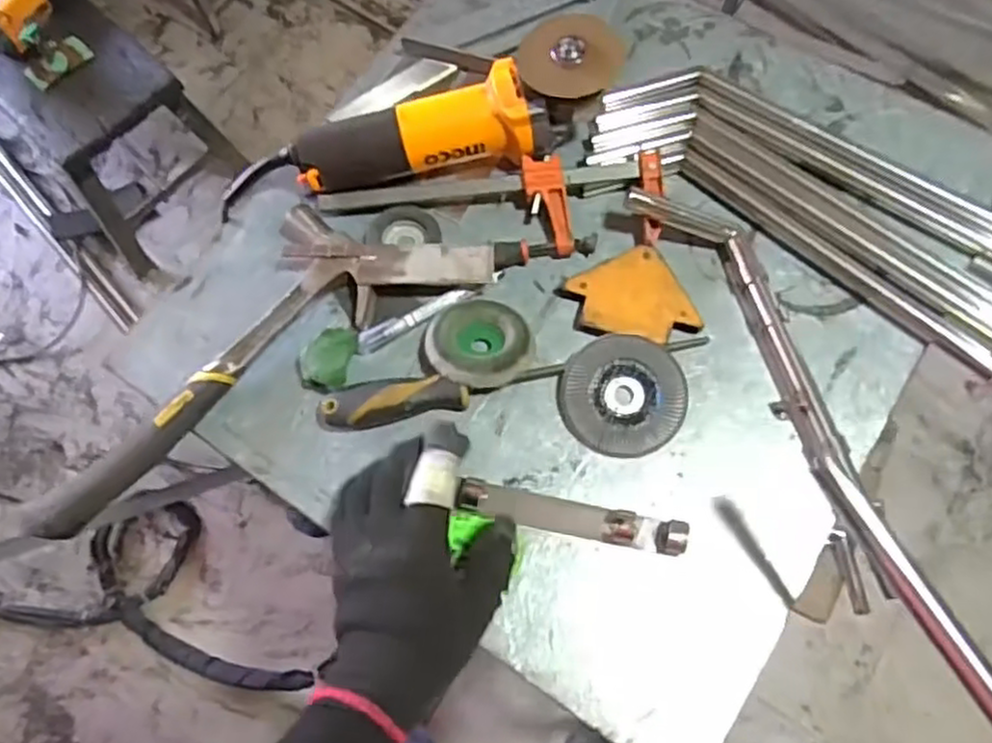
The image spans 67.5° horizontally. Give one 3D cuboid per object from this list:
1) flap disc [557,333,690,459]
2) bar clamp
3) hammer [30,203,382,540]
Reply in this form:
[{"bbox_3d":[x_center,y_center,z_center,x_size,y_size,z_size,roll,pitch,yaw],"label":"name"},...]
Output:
[{"bbox_3d":[0.097,0.019,0.572,0.093,0.013,0.093,0,78,-2],"label":"flap disc"},{"bbox_3d":[-0.003,-0.131,0.618,0.281,0.033,0.087,-4,68,1],"label":"bar clamp"},{"bbox_3d":[-0.234,-0.011,0.586,0.309,0.028,0.115,-37,71,-11],"label":"hammer"}]

